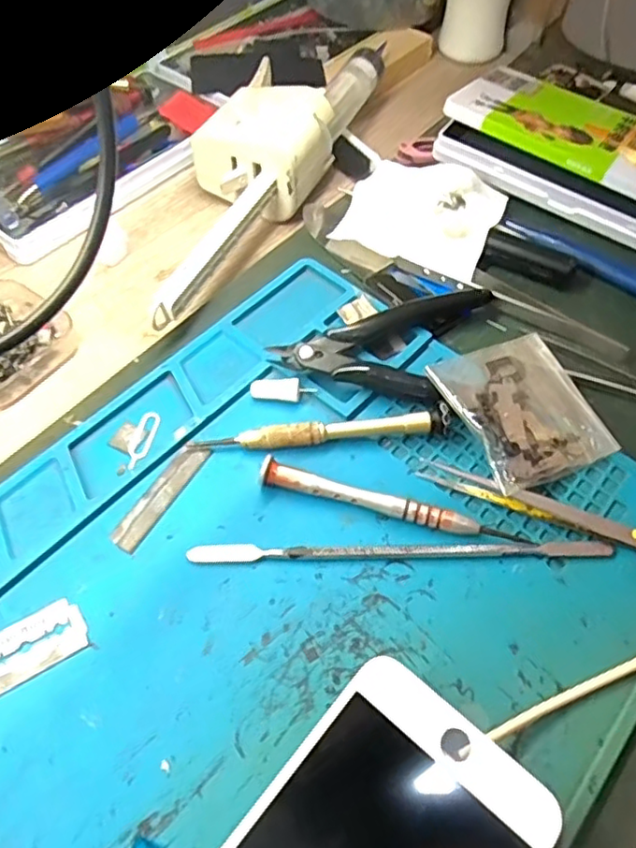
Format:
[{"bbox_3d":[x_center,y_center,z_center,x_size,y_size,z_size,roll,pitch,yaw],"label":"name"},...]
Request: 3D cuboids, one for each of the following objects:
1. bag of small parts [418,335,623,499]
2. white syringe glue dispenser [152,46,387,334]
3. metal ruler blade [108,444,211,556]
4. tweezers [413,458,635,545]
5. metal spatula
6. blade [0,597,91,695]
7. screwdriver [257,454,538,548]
[{"bbox_3d":[0.093,-0.007,0.287,0.064,0.020,0.067,-22,59,-15],"label":"bag of small parts"},{"bbox_3d":[-0.035,-0.158,0.372,0.070,0.046,0.258,26,59,16],"label":"white syringe glue dispenser"},{"bbox_3d":[-0.068,0.030,0.273,0.013,0.004,0.056,30,59,11],"label":"metal ruler blade"},{"bbox_3d":[0.109,0.038,0.262,0.134,0.012,0.010,18,58,11],"label":"tweezers"},{"bbox_3d":[0.034,0.052,0.257,0.170,0.004,0.007,0,56,-1],"label":"metal spatula"},{"bbox_3d":[-0.109,0.083,0.233,0.042,0.004,0.022,-28,61,-18],"label":"blade"},{"bbox_3d":[0.032,0.034,0.264,0.115,0.012,0.009,13,57,8],"label":"screwdriver"}]

